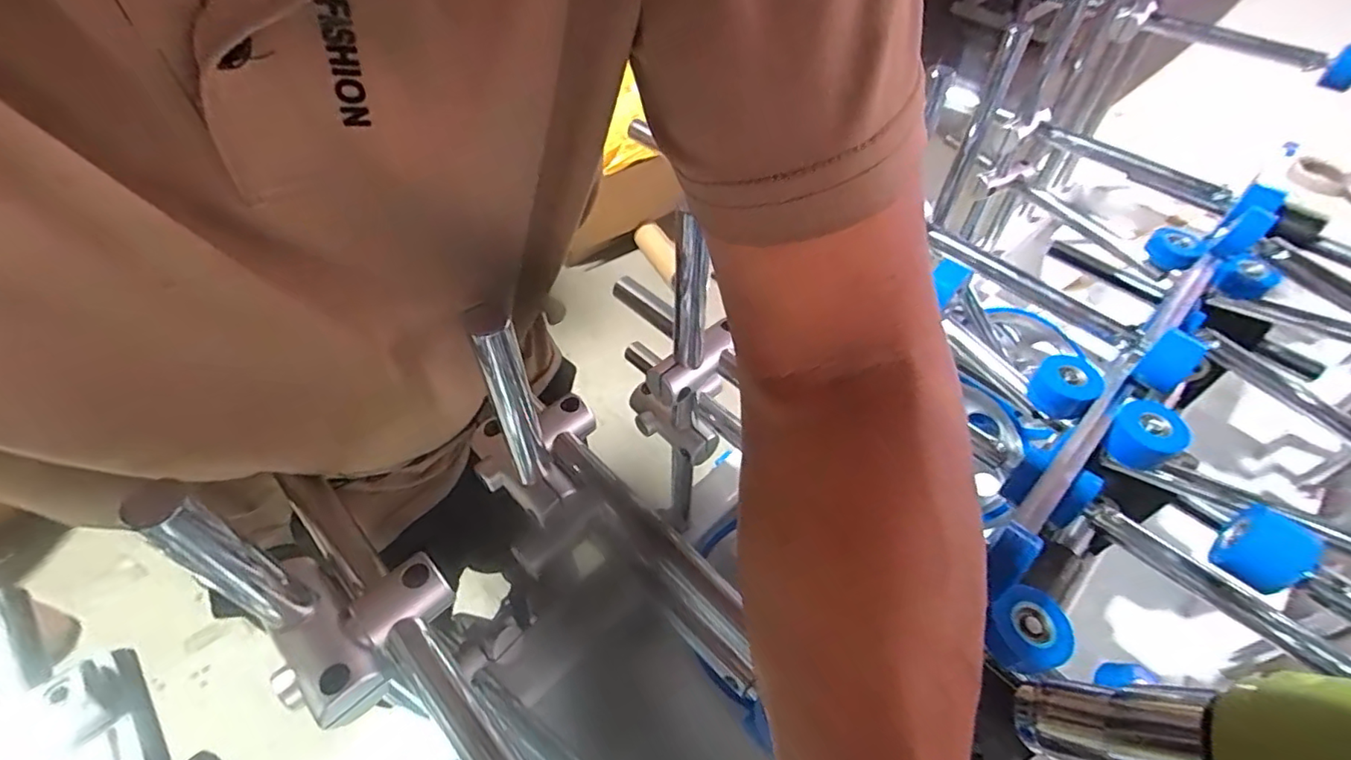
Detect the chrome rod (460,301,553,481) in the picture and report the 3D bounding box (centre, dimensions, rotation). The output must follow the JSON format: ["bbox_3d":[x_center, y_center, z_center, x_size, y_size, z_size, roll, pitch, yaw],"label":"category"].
[{"bbox_3d":[-0.090,0.018,0.333,0.020,0.157,0.020,-17,53,-16],"label":"chrome rod"}]

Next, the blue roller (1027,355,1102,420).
[{"bbox_3d":[0.330,0.006,0.504,0.048,0.034,0.045,1,50,-1],"label":"blue roller"}]

